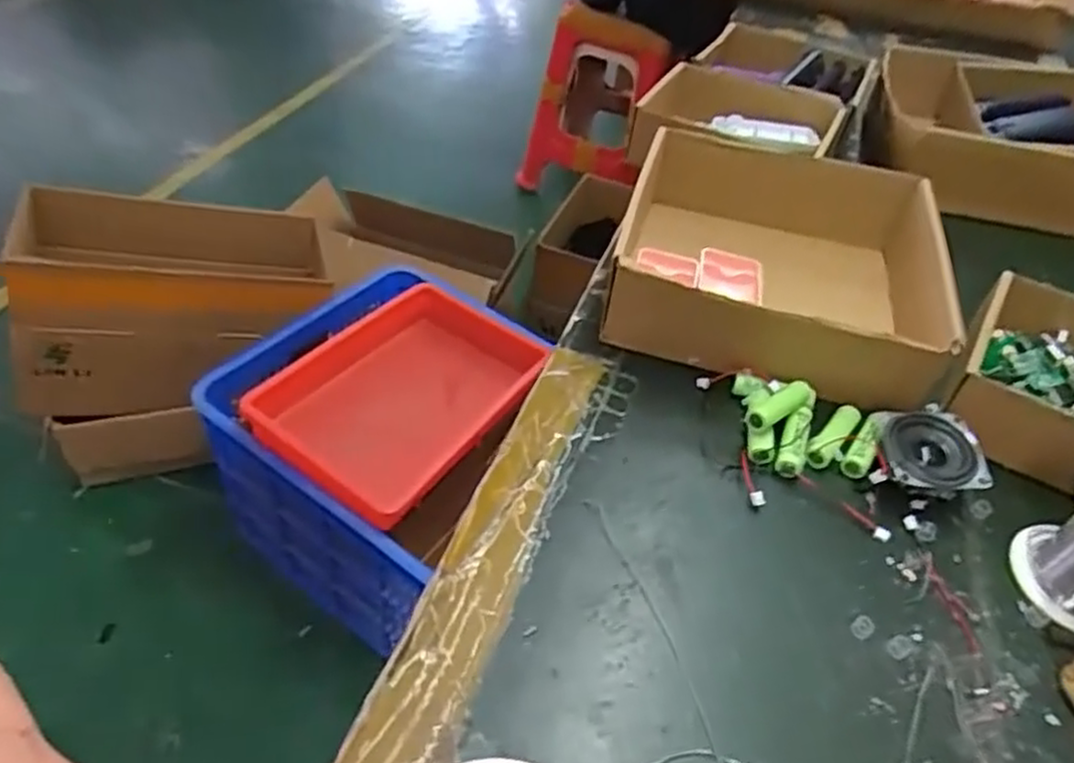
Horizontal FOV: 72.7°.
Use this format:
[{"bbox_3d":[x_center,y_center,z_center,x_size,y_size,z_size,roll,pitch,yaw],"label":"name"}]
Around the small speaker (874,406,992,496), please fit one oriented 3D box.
[{"bbox_3d":[0.227,0.043,0.428,0.055,0.029,0.051,6,45,-1],"label":"small speaker"}]

